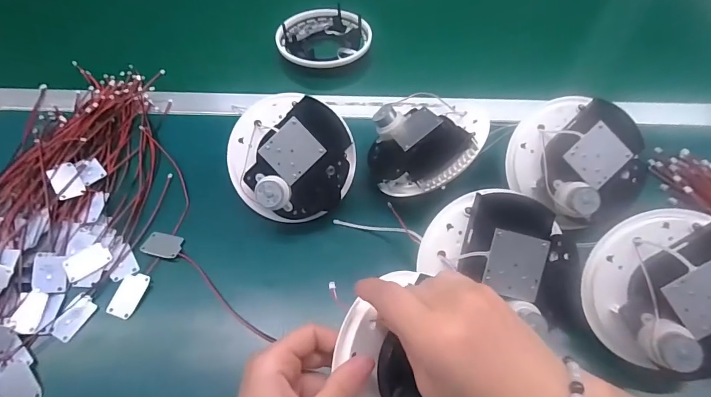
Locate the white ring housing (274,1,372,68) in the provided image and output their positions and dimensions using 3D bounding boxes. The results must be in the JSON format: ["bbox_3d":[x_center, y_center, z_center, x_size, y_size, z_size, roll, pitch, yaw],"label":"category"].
[{"bbox_3d":[-0.042,-0.242,0.573,0.128,0.031,0.121,-1,54,1],"label":"white ring housing"}]

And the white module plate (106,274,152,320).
[{"bbox_3d":[-0.209,0.088,0.360,0.028,0.004,0.040,16,65,5],"label":"white module plate"}]

